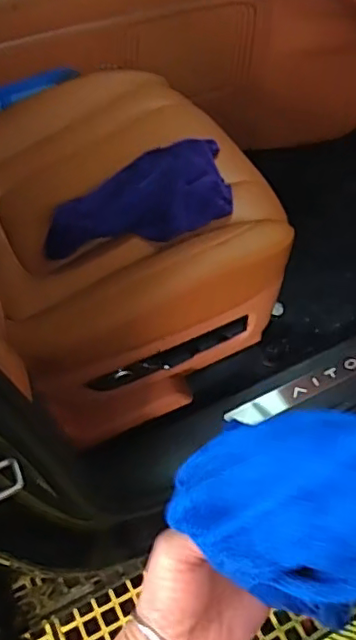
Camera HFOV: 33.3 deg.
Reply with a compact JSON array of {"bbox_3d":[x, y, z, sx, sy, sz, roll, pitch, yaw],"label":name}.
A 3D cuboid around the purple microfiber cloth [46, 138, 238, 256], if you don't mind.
[{"bbox_3d":[-0.070,-0.205,0.965,0.294,0.029,0.177,-11,66,1],"label":"purple microfiber cloth"}]

